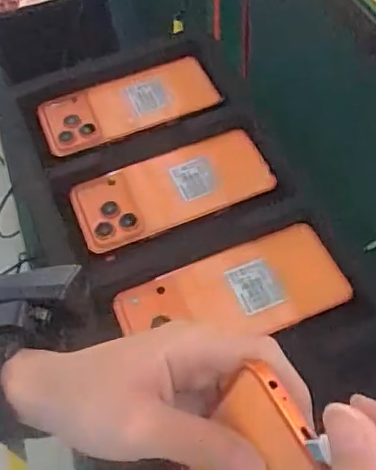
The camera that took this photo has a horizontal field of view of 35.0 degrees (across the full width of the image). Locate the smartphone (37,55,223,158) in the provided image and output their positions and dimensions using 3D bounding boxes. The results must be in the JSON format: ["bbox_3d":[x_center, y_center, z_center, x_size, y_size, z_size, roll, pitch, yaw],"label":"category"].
[{"bbox_3d":[-0.056,-0.124,0.564,0.163,0.015,0.075,-17,55,-9],"label":"smartphone"}]

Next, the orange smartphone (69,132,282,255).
[{"bbox_3d":[-0.013,-0.040,0.501,0.162,0.008,0.073,-20,55,-11],"label":"orange smartphone"}]

